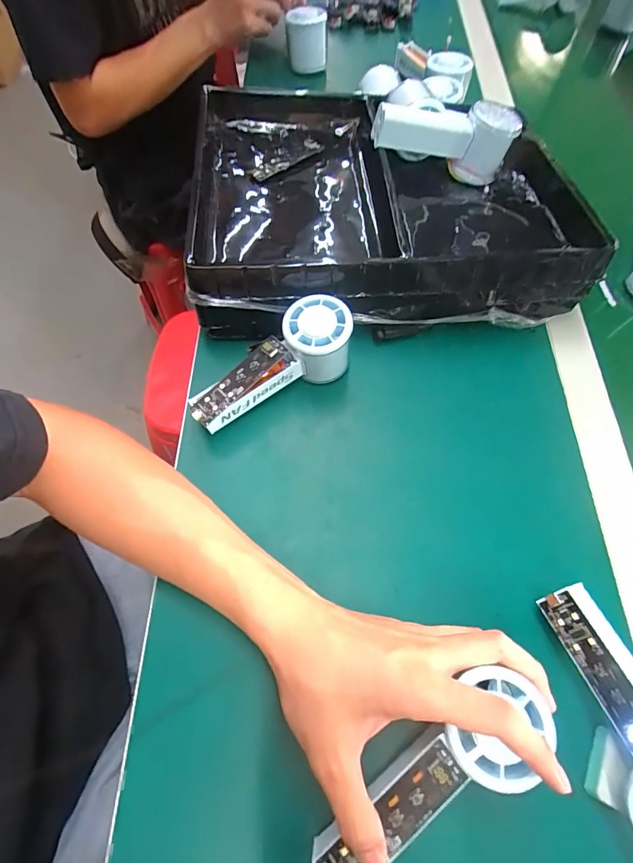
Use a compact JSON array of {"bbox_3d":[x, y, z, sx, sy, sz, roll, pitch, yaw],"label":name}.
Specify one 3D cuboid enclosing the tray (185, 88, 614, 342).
[{"bbox_3d":[0.070,-0.239,0.438,0.379,0.076,0.293,-4,64,-3],"label":"tray"}]

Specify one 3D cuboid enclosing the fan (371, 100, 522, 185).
[{"bbox_3d":[0.133,-0.310,0.446,0.150,0.064,0.048,-2,64,-2],"label":"fan"}]

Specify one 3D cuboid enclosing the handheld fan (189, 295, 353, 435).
[{"bbox_3d":[-0.041,-0.056,0.355,0.148,0.064,0.055,-25,68,-13],"label":"handheld fan"}]

